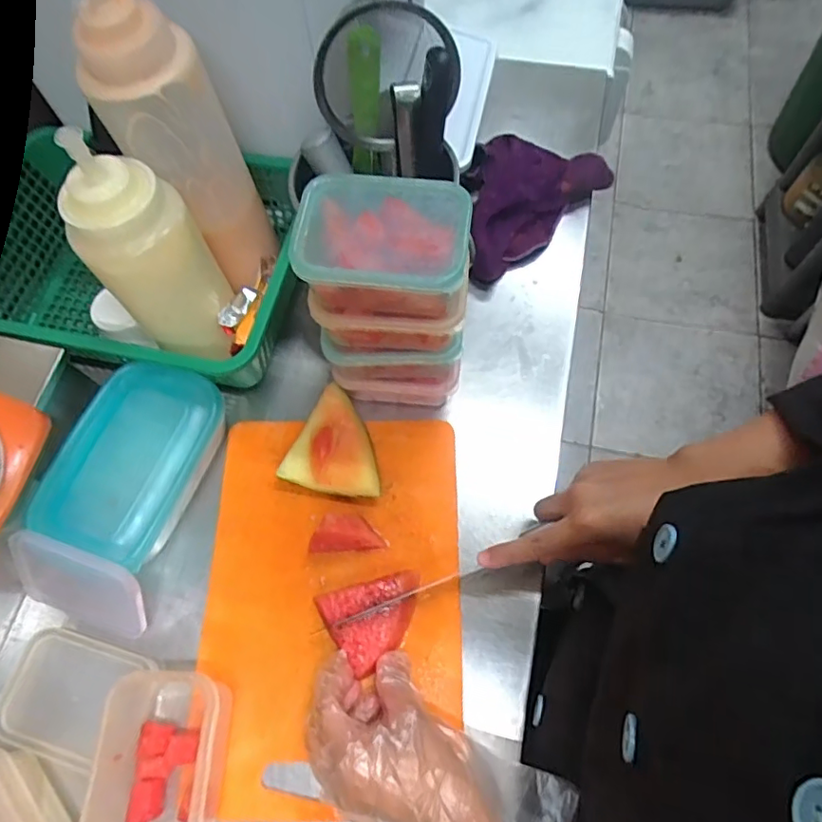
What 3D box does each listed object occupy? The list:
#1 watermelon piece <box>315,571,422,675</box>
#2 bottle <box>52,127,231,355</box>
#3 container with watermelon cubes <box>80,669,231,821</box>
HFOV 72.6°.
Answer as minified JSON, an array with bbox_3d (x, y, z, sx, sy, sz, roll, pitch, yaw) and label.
[{"bbox_3d":[-0.025,0.150,0.426,0.073,0.018,0.063,-34,70,-12],"label":"watermelon piece"},{"bbox_3d":[-0.190,-0.113,0.408,0.065,0.170,0.067,0,66,3],"label":"bottle"},{"bbox_3d":[-0.168,0.243,0.384,0.082,0.043,0.117,1,67,3],"label":"container with watermelon cubes"}]

